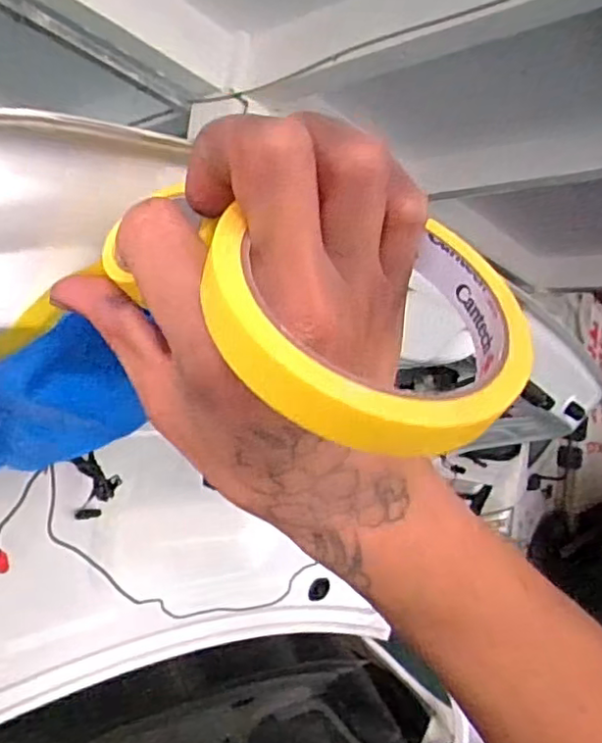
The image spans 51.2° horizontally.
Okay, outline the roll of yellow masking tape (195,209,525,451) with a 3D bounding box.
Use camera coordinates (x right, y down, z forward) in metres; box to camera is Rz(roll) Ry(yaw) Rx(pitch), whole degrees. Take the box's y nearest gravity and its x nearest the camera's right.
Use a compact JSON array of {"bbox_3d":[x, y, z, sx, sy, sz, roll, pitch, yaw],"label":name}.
[{"bbox_3d":[0.025,-0.011,0.174,0.090,0.075,0.018,3,-33,-23],"label":"roll of yellow masking tape"}]

